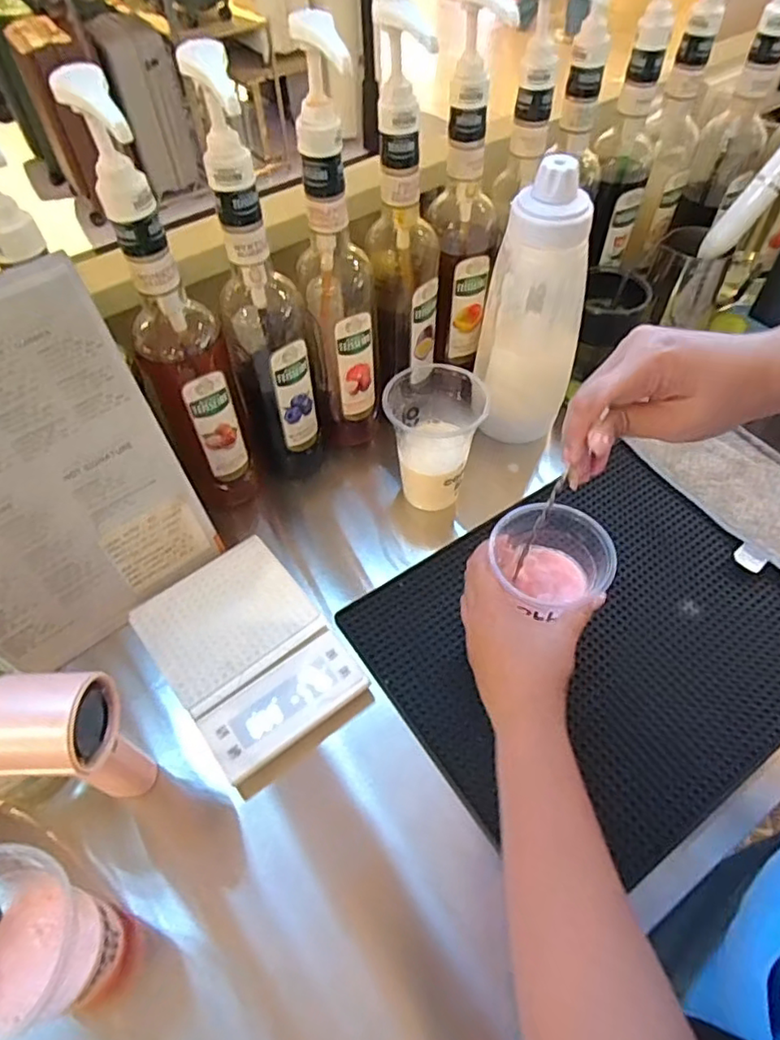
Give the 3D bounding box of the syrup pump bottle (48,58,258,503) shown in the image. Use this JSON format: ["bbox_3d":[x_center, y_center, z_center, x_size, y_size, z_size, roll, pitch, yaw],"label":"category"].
[{"bbox_3d":[-0.168,-0.139,0.483,0.070,0.364,0.065,-20,56,-13],"label":"syrup pump bottle"}]

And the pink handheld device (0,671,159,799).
[{"bbox_3d":[-0.210,0.153,0.403,0.071,0.146,0.059,0,54,1],"label":"pink handheld device"}]

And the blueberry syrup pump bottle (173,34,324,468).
[{"bbox_3d":[-0.105,-0.172,0.506,0.068,0.362,0.064,-12,54,-7],"label":"blueberry syrup pump bottle"}]

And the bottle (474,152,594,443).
[{"bbox_3d":[0.143,-0.200,0.582,0.092,0.260,0.084,4,54,5],"label":"bottle"}]

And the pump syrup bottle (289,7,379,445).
[{"bbox_3d":[-0.047,-0.211,0.529,0.068,0.362,0.072,-8,54,-4],"label":"pump syrup bottle"}]

